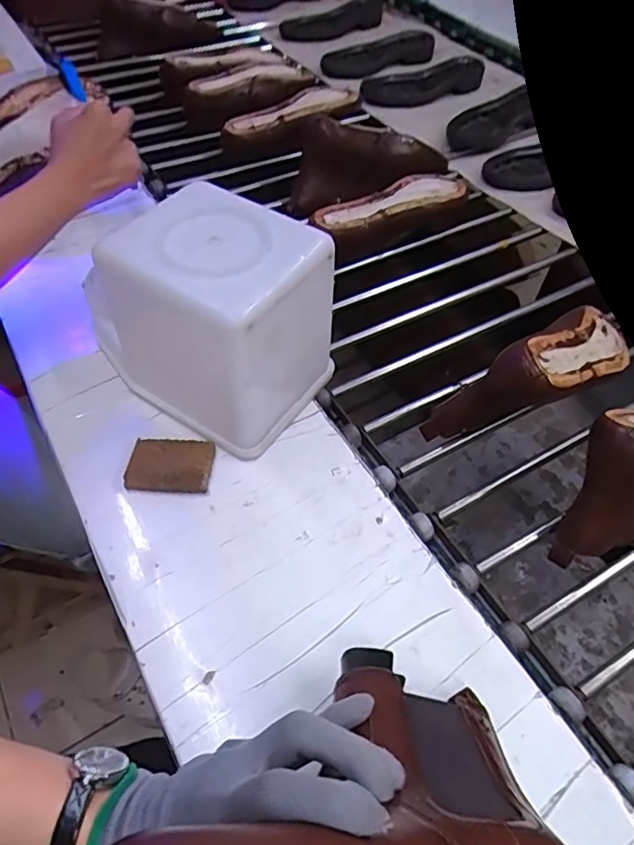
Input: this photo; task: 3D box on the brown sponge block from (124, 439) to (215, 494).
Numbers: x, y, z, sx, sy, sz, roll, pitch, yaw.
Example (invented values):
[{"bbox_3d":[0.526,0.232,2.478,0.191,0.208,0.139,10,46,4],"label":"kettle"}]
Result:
[{"bbox_3d":[-0.127,0.038,0.481,0.070,0.012,0.049,3,54,0],"label":"brown sponge block"}]

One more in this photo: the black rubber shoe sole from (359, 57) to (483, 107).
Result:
[{"bbox_3d":[0.209,-0.645,1.044,0.262,0.034,0.080,-24,59,-18],"label":"black rubber shoe sole"}]

